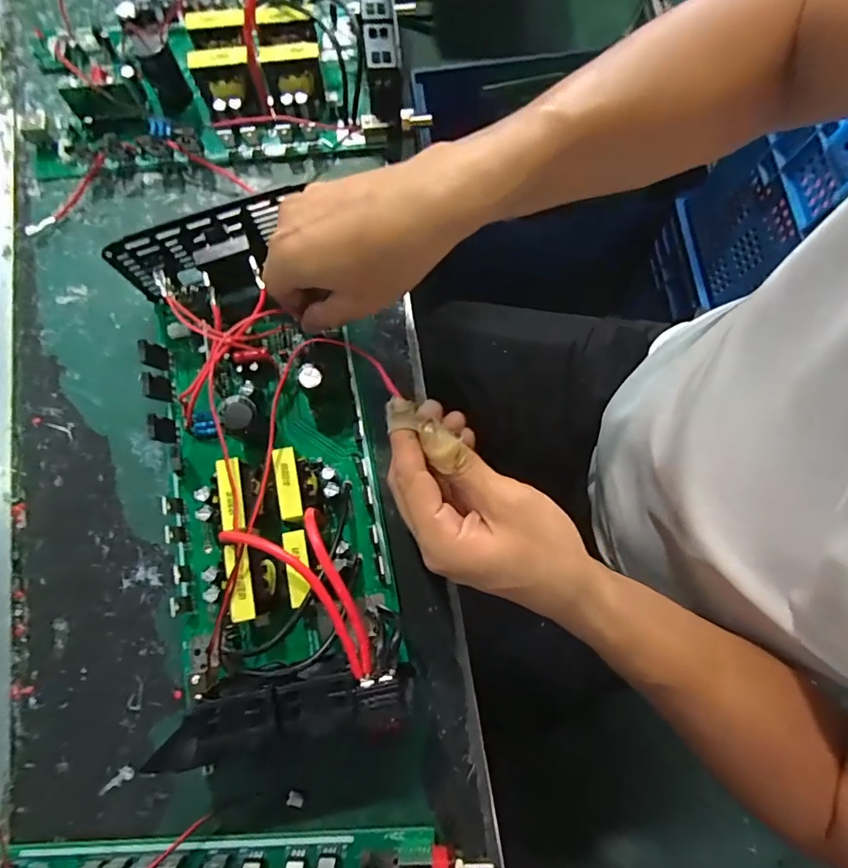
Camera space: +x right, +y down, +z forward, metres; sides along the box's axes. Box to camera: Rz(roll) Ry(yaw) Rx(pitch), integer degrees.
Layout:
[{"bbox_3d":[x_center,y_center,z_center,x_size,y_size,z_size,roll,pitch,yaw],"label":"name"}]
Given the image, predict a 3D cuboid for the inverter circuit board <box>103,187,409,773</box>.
[{"bbox_3d":[-0.100,0.014,0.282,0.140,0.071,0.312,-15,77,-4],"label":"inverter circuit board"}]

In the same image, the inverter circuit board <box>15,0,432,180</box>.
[{"bbox_3d":[-0.149,-0.277,0.343,0.282,0.058,0.150,-8,79,-2],"label":"inverter circuit board"}]

